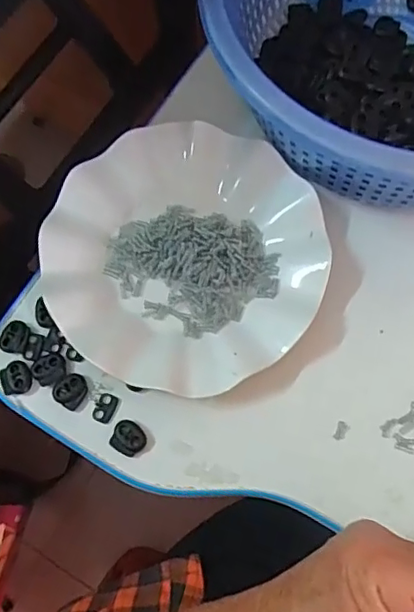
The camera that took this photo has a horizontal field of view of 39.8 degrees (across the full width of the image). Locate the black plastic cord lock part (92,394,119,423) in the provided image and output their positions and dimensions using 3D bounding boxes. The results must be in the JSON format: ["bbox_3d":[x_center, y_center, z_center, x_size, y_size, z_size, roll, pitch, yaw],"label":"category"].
[{"bbox_3d":[-0.064,0.064,0.359,0.012,0.004,0.018,22,74,8],"label":"black plastic cord lock part"}]

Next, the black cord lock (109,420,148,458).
[{"bbox_3d":[-0.048,0.081,0.351,0.021,0.007,0.019,34,76,11],"label":"black cord lock"}]

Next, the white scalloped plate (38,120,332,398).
[{"bbox_3d":[-0.014,-0.037,0.378,0.176,0.022,0.177,0,73,1],"label":"white scalloped plate"}]

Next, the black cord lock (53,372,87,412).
[{"bbox_3d":[-0.086,0.053,0.362,0.019,0.005,0.021,37,77,11],"label":"black cord lock"}]

